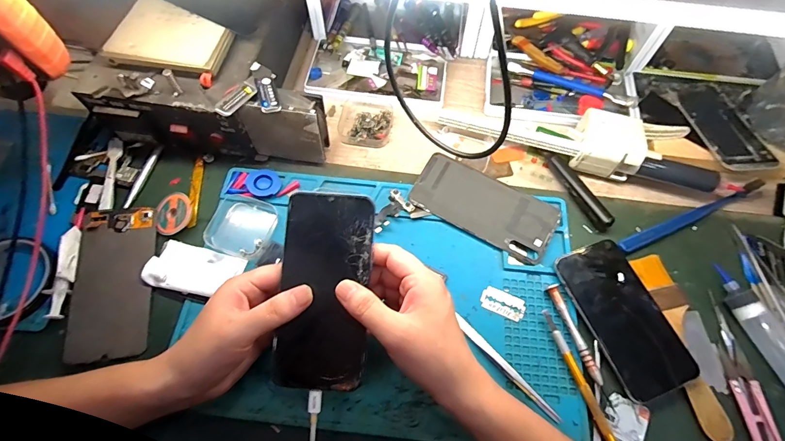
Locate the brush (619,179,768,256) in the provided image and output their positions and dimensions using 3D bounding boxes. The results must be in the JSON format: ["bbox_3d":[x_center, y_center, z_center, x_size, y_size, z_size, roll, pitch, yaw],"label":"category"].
[{"bbox_3d":[0.320,-0.003,0.411,0.187,0.016,0.015,-21,66,-9],"label":"brush"}]

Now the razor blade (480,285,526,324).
[{"bbox_3d":[0.109,0.081,0.374,0.042,0.004,0.025,24,67,11],"label":"razor blade"}]

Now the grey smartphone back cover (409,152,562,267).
[{"bbox_3d":[0.098,-0.016,0.413,0.151,0.006,0.069,28,77,12],"label":"grey smartphone back cover"}]

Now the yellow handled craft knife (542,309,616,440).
[{"bbox_3d":[0.167,0.145,0.338,0.009,0.011,0.134,-17,66,-7],"label":"yellow handled craft knife"}]

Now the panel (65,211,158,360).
[{"bbox_3d":[-0.270,0.059,0.370,0.066,0.008,0.145,-5,69,-11],"label":"panel"}]

